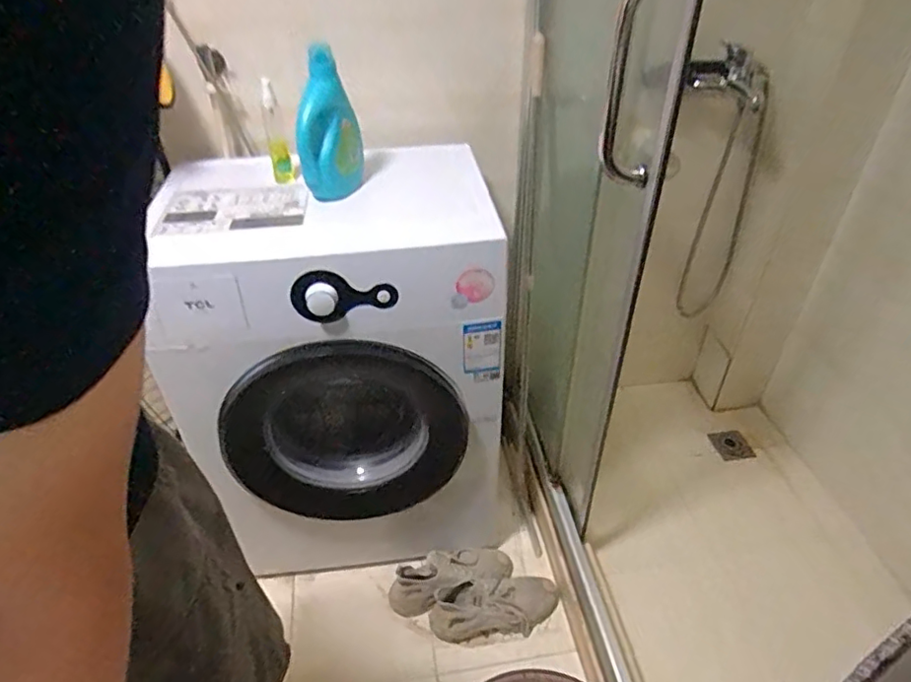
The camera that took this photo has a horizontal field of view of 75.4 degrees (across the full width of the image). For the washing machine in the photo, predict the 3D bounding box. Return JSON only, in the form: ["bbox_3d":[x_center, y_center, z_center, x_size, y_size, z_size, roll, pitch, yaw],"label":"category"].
[{"bbox_3d":[-0.202,0.069,1.281,0.564,0.796,0.472,-5,40,-4],"label":"washing machine"}]

